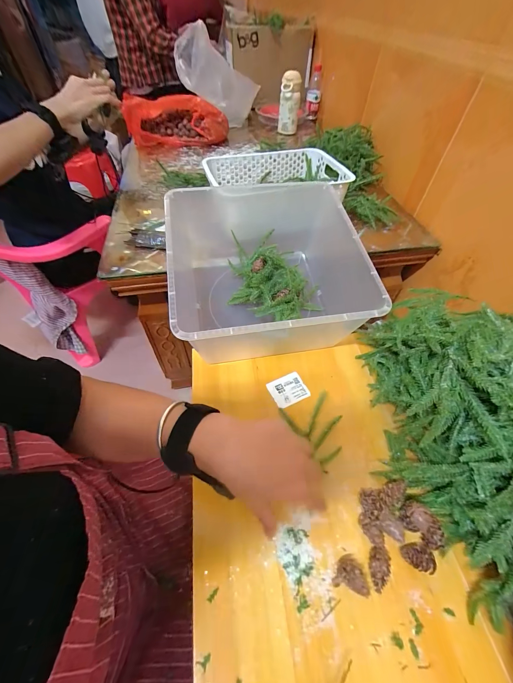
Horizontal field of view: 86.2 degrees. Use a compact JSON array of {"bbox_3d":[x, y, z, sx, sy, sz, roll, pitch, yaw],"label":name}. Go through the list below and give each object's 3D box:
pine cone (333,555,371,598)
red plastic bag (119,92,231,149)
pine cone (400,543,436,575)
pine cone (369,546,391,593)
[{"bbox_3d":[0.105,0.250,0.295,0.036,0.023,0.031,11,53,7],"label":"pine cone"},{"bbox_3d":[-0.289,-0.816,1.014,0.359,0.114,0.220,-9,53,-9],"label":"red plastic bag"},{"bbox_3d":[0.181,0.240,0.306,0.031,0.019,0.026,10,53,6],"label":"pine cone"},{"bbox_3d":[0.132,0.248,0.300,0.020,0.021,0.038,22,55,15],"label":"pine cone"}]

